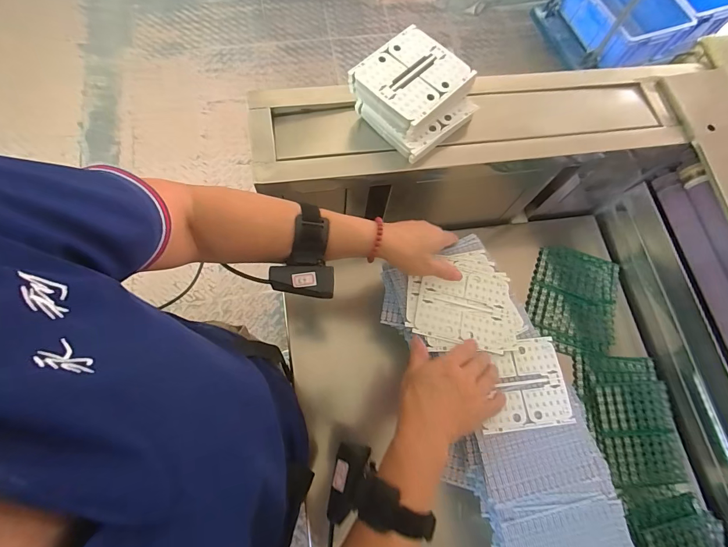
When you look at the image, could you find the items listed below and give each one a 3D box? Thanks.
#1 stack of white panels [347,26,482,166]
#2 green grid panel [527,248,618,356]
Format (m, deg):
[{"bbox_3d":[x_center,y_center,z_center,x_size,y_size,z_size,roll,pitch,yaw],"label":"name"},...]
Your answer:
[{"bbox_3d":[0.063,-0.225,0.464,0.117,0.057,0.122,-40,78,-14],"label":"stack of white panels"},{"bbox_3d":[0.360,0.039,0.630,0.144,0.011,0.170,18,72,4],"label":"green grid panel"}]

